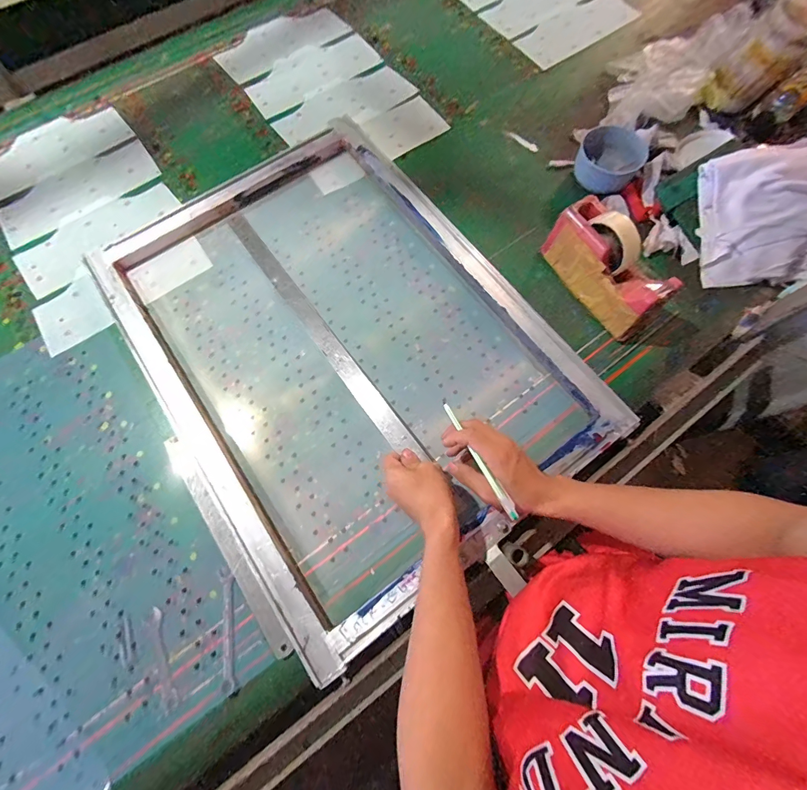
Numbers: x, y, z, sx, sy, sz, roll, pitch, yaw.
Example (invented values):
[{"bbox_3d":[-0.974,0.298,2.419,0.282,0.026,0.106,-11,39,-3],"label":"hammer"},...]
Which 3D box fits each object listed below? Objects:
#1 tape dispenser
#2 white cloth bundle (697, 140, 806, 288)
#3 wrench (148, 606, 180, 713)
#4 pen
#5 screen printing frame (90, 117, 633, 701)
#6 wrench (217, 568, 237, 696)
[{"bbox_3d":[0.307,-0.197,0.605,0.061,0.118,0.200,-30,75,-8],"label":"tape dispenser"},{"bbox_3d":[0.637,-0.307,0.642,0.301,0.081,0.218,-6,73,-1],"label":"white cloth bundle"},{"bbox_3d":[-0.302,0.329,0.499,0.018,0.004,0.116,-24,74,-6],"label":"wrench"},{"bbox_3d":[0.090,0.076,0.484,0.010,0.011,0.165,-25,59,-7],"label":"pen"},{"bbox_3d":[-0.106,-0.080,0.614,0.544,0.040,0.718,-35,76,-9],"label":"screen printing frame"},{"bbox_3d":[-0.224,0.294,0.505,0.020,0.005,0.140,-11,73,-3],"label":"wrench"}]

